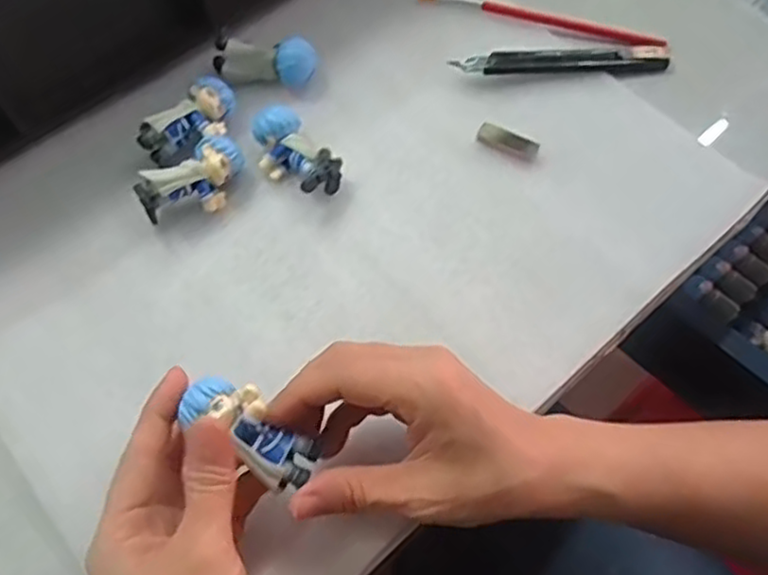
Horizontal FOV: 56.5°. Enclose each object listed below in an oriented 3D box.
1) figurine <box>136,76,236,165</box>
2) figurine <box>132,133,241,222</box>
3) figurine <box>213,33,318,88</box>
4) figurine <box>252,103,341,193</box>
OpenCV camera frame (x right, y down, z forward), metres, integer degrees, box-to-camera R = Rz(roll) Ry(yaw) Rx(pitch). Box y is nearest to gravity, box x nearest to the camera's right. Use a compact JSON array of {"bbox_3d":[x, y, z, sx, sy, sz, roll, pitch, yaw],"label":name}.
[{"bbox_3d":[-0.111,-0.095,0.423,0.036,0.027,0.060,32,67,16],"label":"figurine"},{"bbox_3d":[-0.106,-0.059,0.402,0.028,0.030,0.060,41,70,19],"label":"figurine"},{"bbox_3d":[-0.074,-0.139,0.447,0.063,0.027,0.024,2,62,2],"label":"figurine"},{"bbox_3d":[-0.051,-0.076,0.415,0.031,0.027,0.058,-41,69,-19],"label":"figurine"}]

